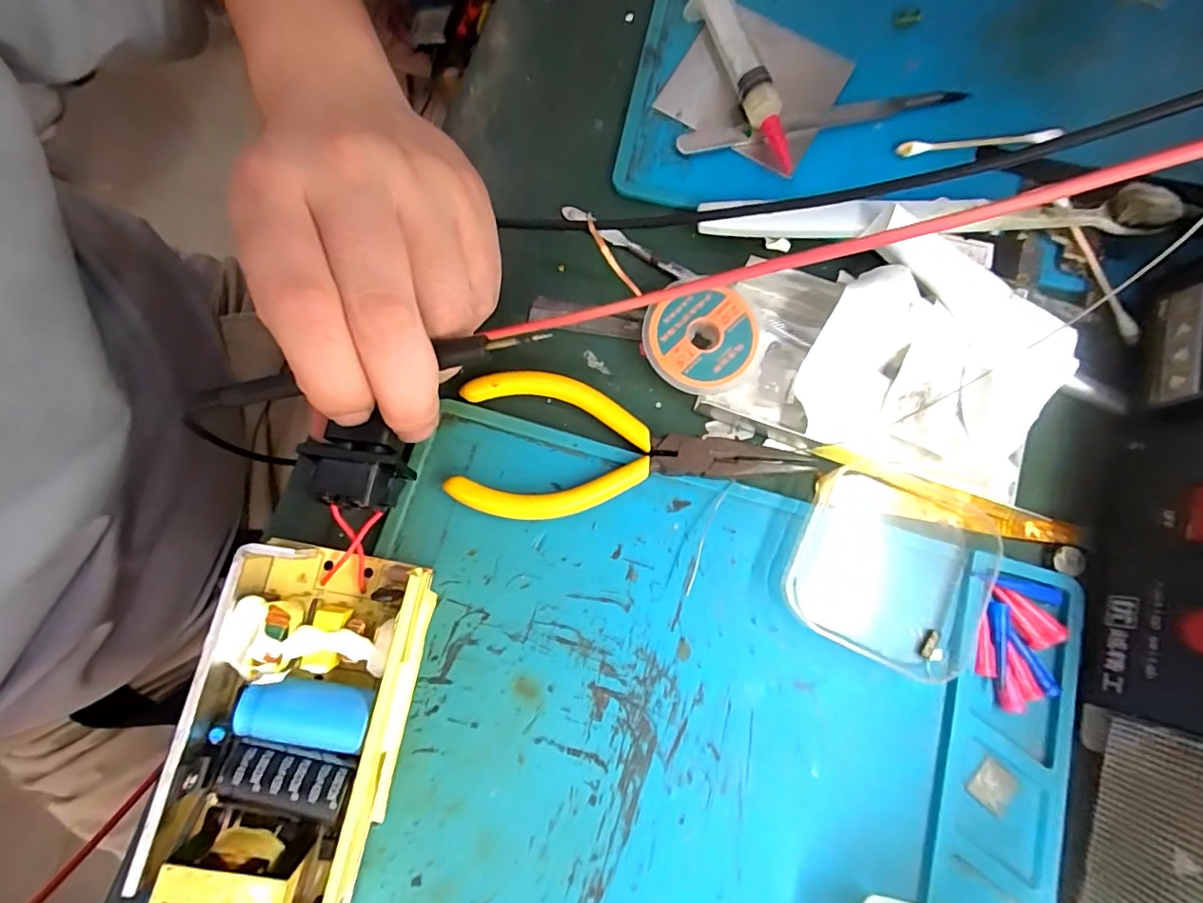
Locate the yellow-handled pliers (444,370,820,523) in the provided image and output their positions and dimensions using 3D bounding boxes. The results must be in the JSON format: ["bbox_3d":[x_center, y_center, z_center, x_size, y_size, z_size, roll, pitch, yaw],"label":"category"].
[{"bbox_3d":[0.011,0.002,0.197,0.127,0.010,0.053,7,79,0],"label":"yellow-handled pliers"}]

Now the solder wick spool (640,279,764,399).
[{"bbox_3d":[0.037,-0.042,0.205,0.042,0.015,0.041,0,79,-1],"label":"solder wick spool"}]

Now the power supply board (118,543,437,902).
[{"bbox_3d":[-0.095,0.097,0.159,0.064,0.027,0.130,9,75,0],"label":"power supply board"}]

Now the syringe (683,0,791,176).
[{"bbox_3d":[0.057,-0.167,0.224,0.017,0.019,0.108,-19,80,-5],"label":"syringe"}]

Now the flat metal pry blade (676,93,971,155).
[{"bbox_3d":[0.093,-0.142,0.228,0.124,0.005,0.010,-12,79,-4],"label":"flat metal pry blade"}]

